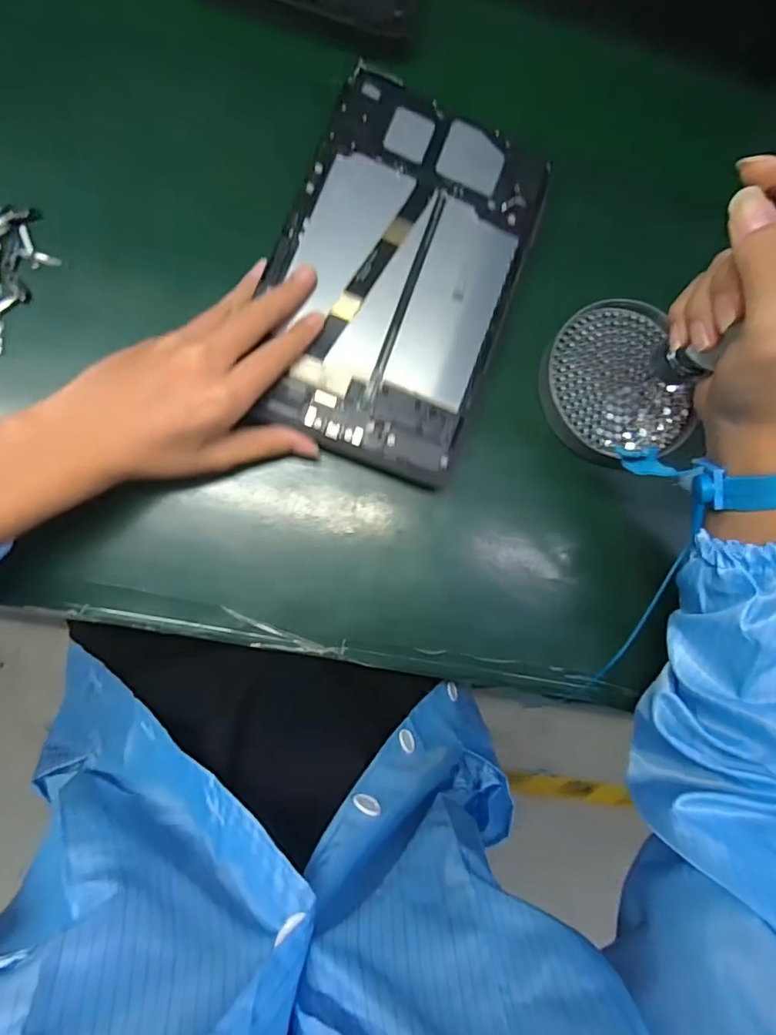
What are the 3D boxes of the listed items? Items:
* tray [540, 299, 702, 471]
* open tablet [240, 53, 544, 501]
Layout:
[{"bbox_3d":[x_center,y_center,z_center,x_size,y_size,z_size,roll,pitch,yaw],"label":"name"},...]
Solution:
[{"bbox_3d":[0.159,-0.095,0.373,0.105,0.031,0.110,1,81,-9],"label":"tray"},{"bbox_3d":[0.008,-0.156,0.337,0.147,0.015,0.243,20,85,-7],"label":"open tablet"}]

